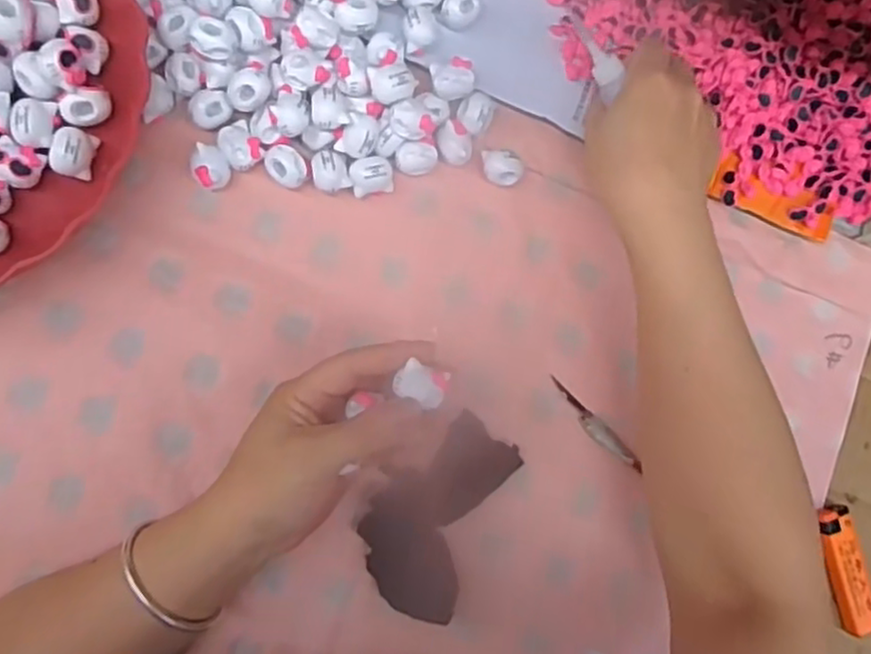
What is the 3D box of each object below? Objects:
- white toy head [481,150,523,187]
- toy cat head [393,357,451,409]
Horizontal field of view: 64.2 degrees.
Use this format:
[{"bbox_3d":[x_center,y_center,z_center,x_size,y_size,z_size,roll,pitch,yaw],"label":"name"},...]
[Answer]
[{"bbox_3d":[0.041,-0.099,0.435,0.028,0.018,0.021,19,84,-4],"label":"white toy head"},{"bbox_3d":[-0.006,0.028,0.337,0.024,0.010,0.019,24,83,-4],"label":"toy cat head"}]

